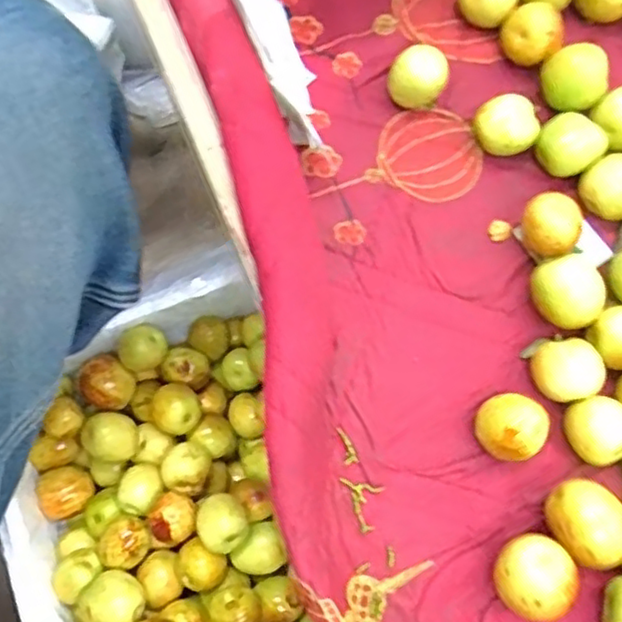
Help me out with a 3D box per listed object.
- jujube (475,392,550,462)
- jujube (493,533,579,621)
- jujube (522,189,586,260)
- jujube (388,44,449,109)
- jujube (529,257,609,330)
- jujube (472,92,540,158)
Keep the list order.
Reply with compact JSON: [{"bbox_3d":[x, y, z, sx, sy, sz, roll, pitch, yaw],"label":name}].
[{"bbox_3d":[0.107,0.063,0.358,0.035,0.031,0.034,1,75,-2],"label":"jujube"},{"bbox_3d":[0.110,0.134,0.336,0.037,0.034,0.040,-7,75,-4],"label":"jujube"},{"bbox_3d":[0.135,-0.046,0.380,0.030,0.033,0.033,-38,79,-11],"label":"jujube"},{"bbox_3d":[0.064,-0.138,0.399,0.033,0.033,0.027,18,75,3],"label":"jujube"},{"bbox_3d":[0.144,-0.009,0.375,0.038,0.030,0.039,-22,77,-8],"label":"jujube"},{"bbox_3d":[0.115,-0.108,0.395,0.033,0.030,0.030,1,75,-2],"label":"jujube"}]

